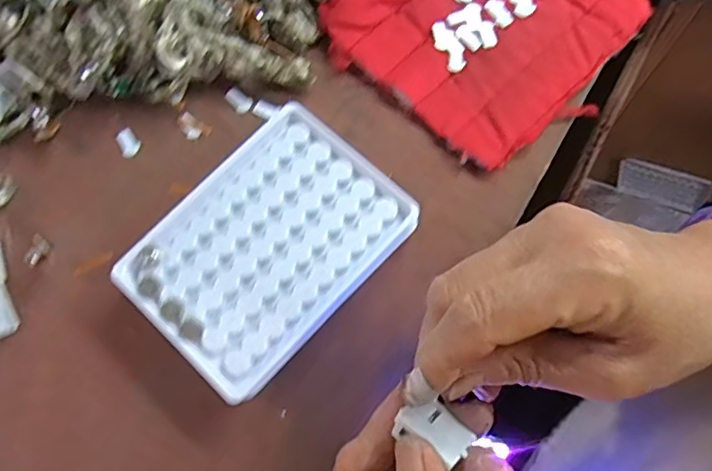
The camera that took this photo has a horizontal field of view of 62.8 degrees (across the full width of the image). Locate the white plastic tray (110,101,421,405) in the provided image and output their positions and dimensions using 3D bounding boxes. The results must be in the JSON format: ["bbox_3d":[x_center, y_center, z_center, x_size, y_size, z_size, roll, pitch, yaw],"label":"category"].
[{"bbox_3d":[-0.046,0.006,0.305,0.099,0.028,0.131,41,78,14],"label":"white plastic tray"}]

